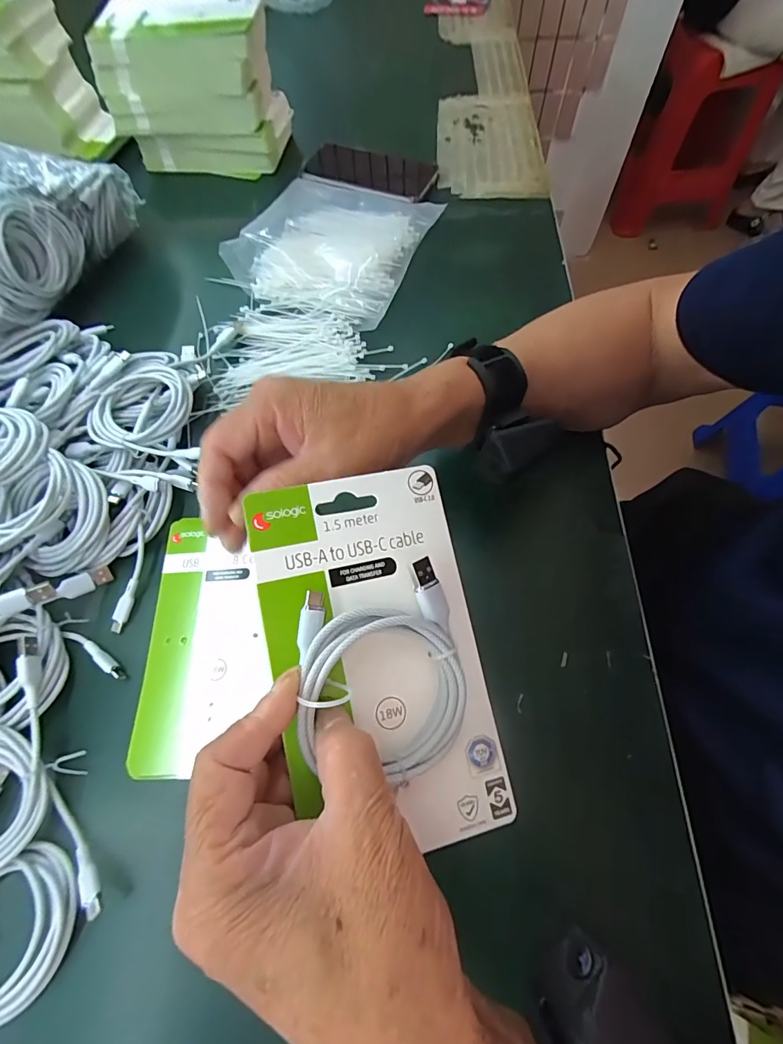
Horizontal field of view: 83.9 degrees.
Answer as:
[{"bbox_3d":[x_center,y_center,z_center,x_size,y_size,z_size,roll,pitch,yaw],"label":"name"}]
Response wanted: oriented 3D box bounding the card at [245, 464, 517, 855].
[{"bbox_3d":[-0.005,0.064,0.207,0.099,0.018,0.177,-10,83,-12],"label":"card"}]

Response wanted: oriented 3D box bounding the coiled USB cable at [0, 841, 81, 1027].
[{"bbox_3d":[-0.214,0.229,0.241,0.076,0.021,0.070,-1,65,2],"label":"coiled USB cable"}]

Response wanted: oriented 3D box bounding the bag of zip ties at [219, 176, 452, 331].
[{"bbox_3d":[-0.062,-0.308,0.474,0.177,0.035,0.198,18,67,11],"label":"bag of zip ties"}]

